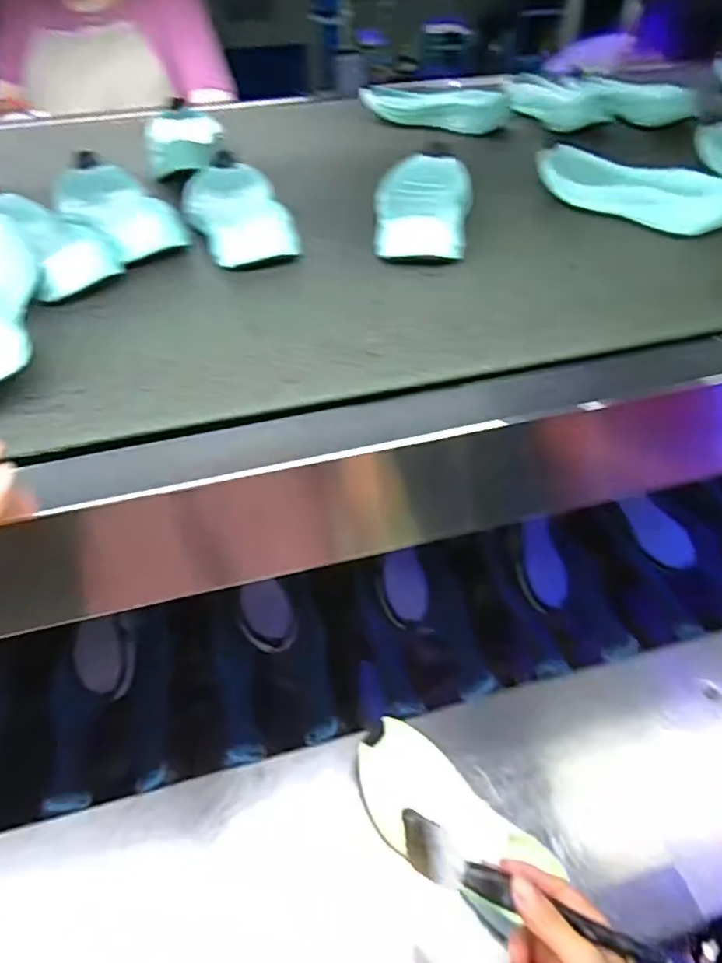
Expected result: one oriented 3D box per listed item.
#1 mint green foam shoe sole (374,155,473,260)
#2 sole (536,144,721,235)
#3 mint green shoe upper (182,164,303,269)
[{"bbox_3d":[0.059,-0.258,0.555,0.087,0.033,0.177,2,45,4],"label":"mint green foam shoe sole"},{"bbox_3d":[0.250,-0.276,0.565,0.066,0.037,0.202,-29,51,-24],"label":"sole"},{"bbox_3d":[-0.116,-0.249,0.550,0.085,0.038,0.182,-13,46,-11],"label":"mint green shoe upper"}]

